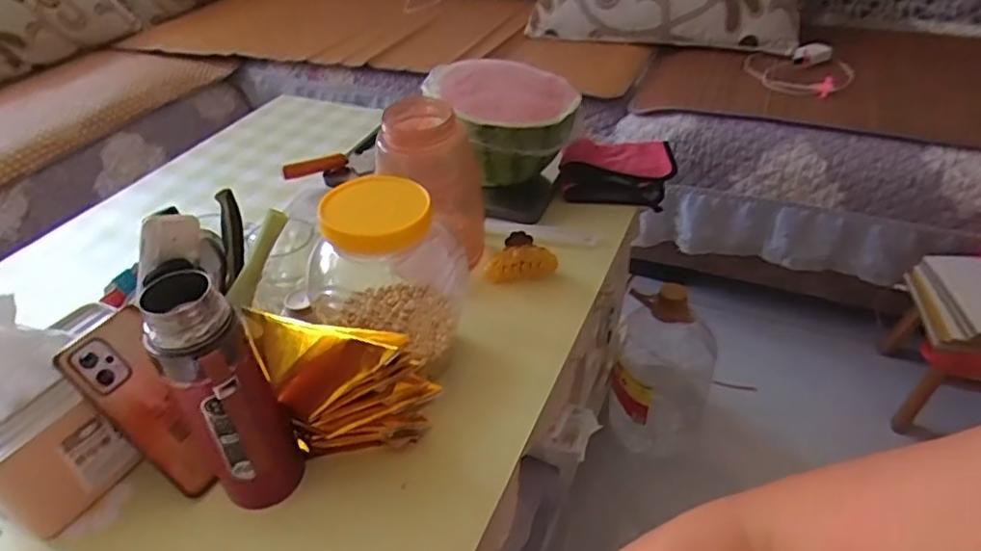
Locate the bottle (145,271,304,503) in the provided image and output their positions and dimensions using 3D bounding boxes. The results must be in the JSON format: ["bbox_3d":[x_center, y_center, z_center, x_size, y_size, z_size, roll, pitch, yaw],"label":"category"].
[{"bbox_3d":[-0.197,0.102,0.464,0.065,0.222,0.063,-22,42,-22],"label":"bottle"}]

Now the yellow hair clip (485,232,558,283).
[{"bbox_3d":[0.035,-0.021,0.728,0.086,0.033,0.051,-4,39,-1],"label":"yellow hair clip"}]

